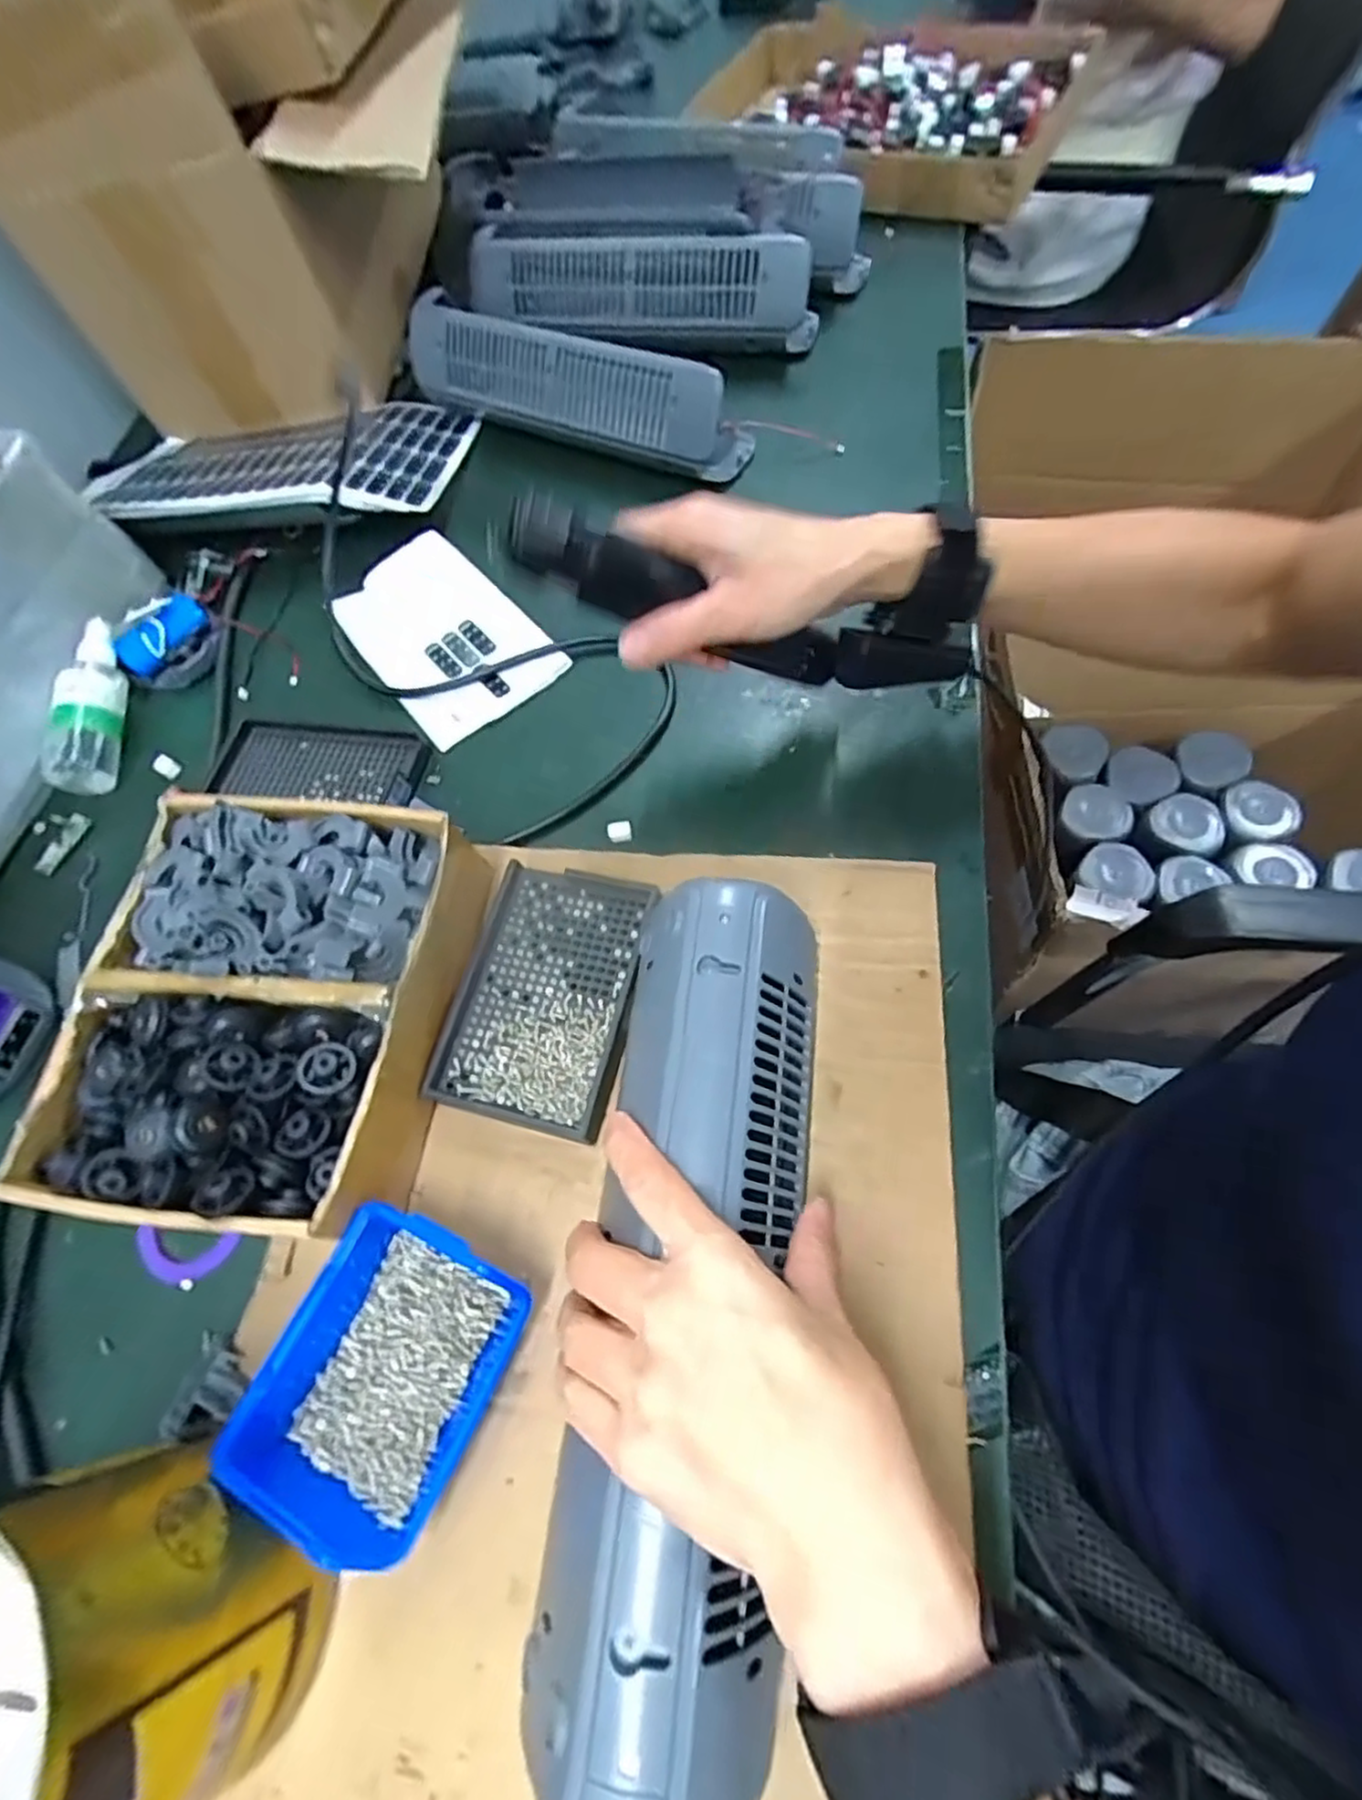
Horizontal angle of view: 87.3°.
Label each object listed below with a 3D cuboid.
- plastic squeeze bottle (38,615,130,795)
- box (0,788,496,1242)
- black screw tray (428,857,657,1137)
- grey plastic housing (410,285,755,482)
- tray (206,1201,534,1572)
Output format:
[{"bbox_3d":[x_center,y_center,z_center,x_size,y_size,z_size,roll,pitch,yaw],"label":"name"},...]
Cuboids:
[{"bbox_3d":[-0.420,-0.143,0.512,0.040,0.042,0.130,-8,64,4],"label":"plastic squeeze bottle"},{"bbox_3d":[-0.209,0.045,0.359,0.178,0.058,0.217,0,65,8],"label":"box"},{"bbox_3d":[-0.070,0.050,0.380,0.093,0.029,0.133,11,66,13],"label":"black screw tray"},{"bbox_3d":[-0.097,-0.410,0.569,0.305,0.087,0.052,23,70,17],"label":"grey plastic housing"},{"bbox_3d":[-0.123,0.196,0.304,0.087,0.045,0.111,20,69,16],"label":"tray"}]

